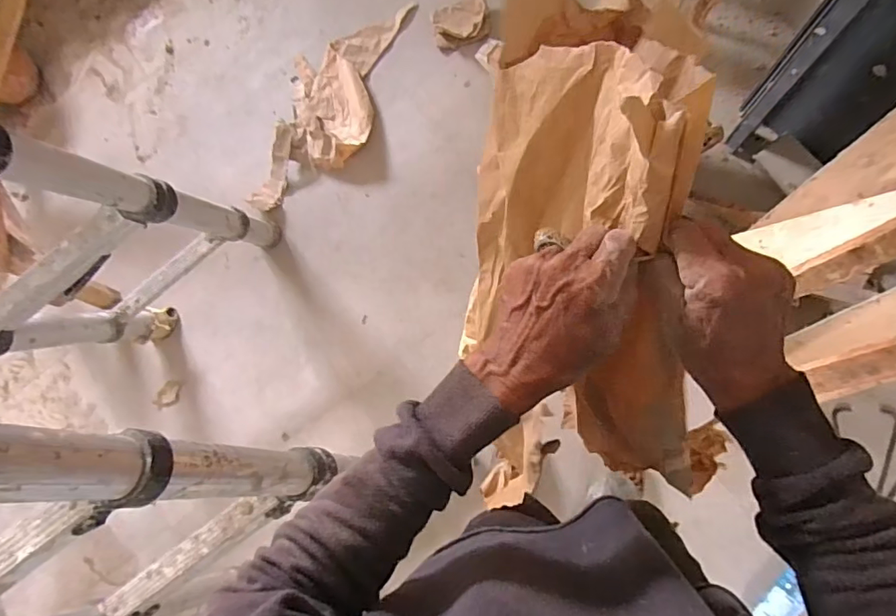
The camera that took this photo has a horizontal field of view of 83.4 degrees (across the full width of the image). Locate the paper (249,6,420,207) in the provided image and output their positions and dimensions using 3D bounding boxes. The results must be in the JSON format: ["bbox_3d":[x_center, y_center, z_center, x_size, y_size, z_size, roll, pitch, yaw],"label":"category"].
[{"bbox_3d":[-0.334,-0.567,1.400,0.275,0.053,0.666,20,86,9],"label":"paper"}]

